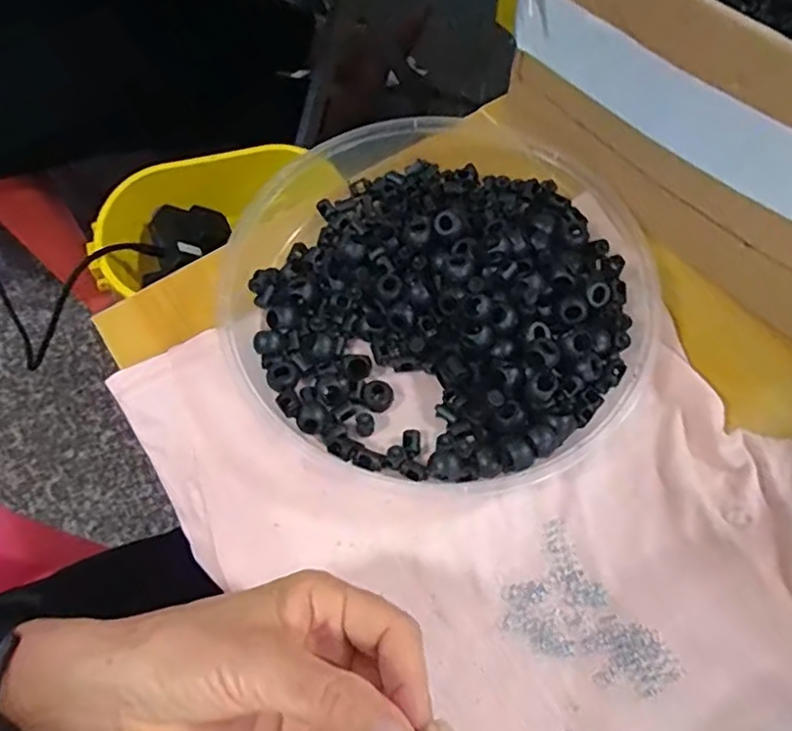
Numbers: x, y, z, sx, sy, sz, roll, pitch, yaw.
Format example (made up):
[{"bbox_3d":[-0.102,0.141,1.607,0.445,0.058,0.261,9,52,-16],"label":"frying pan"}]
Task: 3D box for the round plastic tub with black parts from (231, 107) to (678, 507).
[{"bbox_3d":[0.036,-0.049,0.363,0.252,0.034,0.225,-38,70,-16],"label":"round plastic tub with black parts"}]

